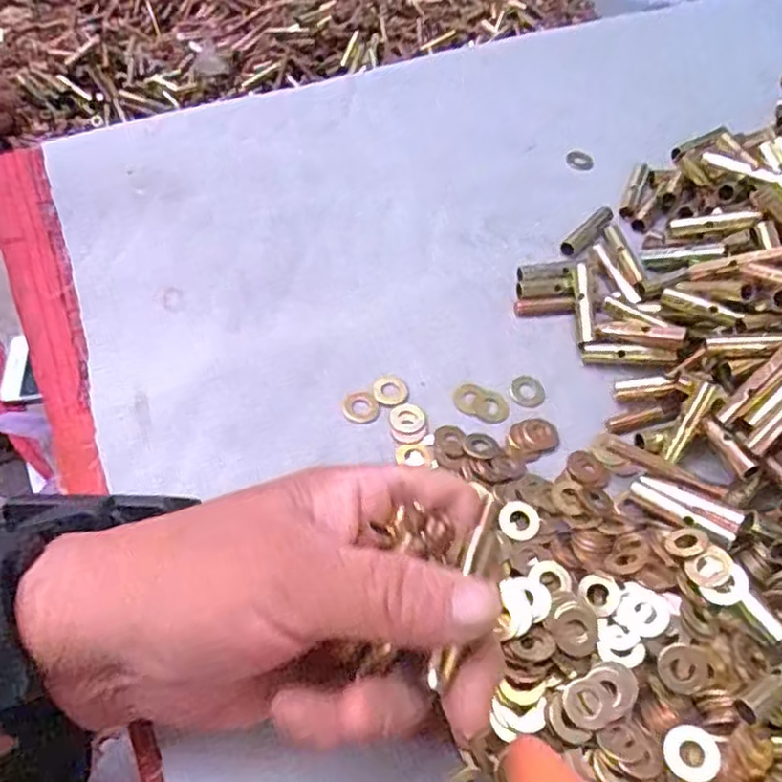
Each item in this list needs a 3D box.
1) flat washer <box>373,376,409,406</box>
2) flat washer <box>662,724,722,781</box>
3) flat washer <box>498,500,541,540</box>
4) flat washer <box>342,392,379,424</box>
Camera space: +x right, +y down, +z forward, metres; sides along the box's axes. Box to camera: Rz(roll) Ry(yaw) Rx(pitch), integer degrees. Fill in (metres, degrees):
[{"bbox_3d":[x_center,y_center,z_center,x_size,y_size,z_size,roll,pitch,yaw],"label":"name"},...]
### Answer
[{"bbox_3d":[0.000,0.000,0.322,0.015,0.004,0.016,1,55,-2],"label":"flat washer"},{"bbox_3d":[0.099,0.119,0.228,0.017,0.004,0.017,-6,52,8],"label":"flat washer"},{"bbox_3d":[0.054,0.054,0.289,0.018,0.005,0.017,1,65,-2],"label":"flat washer"},{"bbox_3d":[-0.014,0.007,0.318,0.016,0.004,0.015,-15,57,-13],"label":"flat washer"}]

